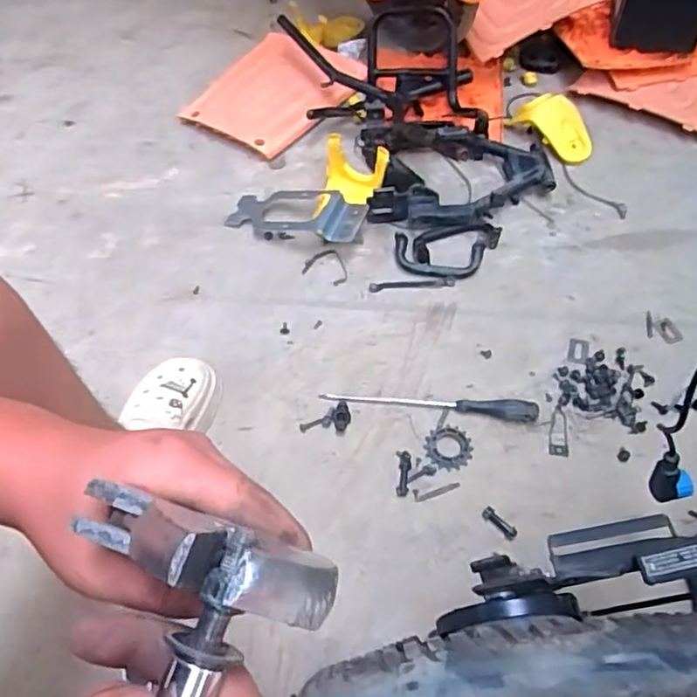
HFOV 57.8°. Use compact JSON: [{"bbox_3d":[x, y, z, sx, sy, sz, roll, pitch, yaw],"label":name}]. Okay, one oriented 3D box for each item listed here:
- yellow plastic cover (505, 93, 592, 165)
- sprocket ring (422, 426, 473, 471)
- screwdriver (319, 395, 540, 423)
[{"bbox_3d":[0.392,-0.427,1.202,0.084,0.058,0.165,-40,63,-22],"label":"yellow plastic cover"},{"bbox_3d":[0.139,0.138,0.878,0.062,0.006,0.063,-1,56,2],"label":"sprocket ring"},{"bbox_3d":[0.114,0.080,0.904,0.306,0.025,0.027,4,56,5],"label":"screwdriver"}]

